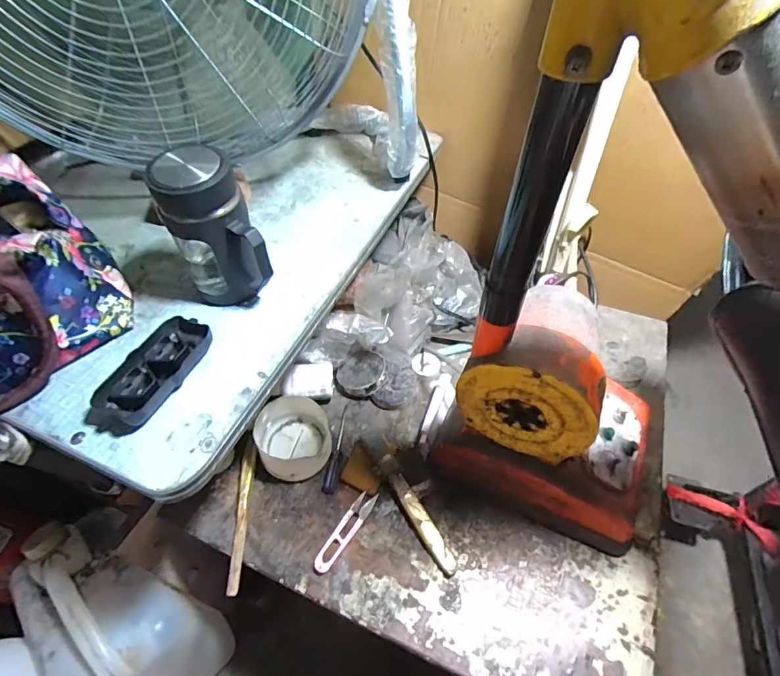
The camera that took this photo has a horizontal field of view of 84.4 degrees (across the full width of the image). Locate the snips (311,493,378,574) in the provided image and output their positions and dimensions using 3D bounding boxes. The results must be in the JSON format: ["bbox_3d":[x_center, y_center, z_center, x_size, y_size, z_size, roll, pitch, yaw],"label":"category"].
[{"bbox_3d":[-0.051,0.223,0.499,0.022,0.011,0.101,27,56,21],"label":"snips"}]

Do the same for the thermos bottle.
[{"bbox_3d":[-0.172,-0.097,0.430,0.075,0.156,0.081,-25,55,-18],"label":"thermos bottle"}]

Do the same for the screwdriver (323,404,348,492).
[{"bbox_3d":[-0.066,0.142,0.561,0.015,0.011,0.119,7,51,7],"label":"screwdriver"}]

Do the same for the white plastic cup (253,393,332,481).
[{"bbox_3d":[-0.121,0.127,0.547,0.087,0.058,0.095,0,51,1],"label":"white plastic cup"}]

